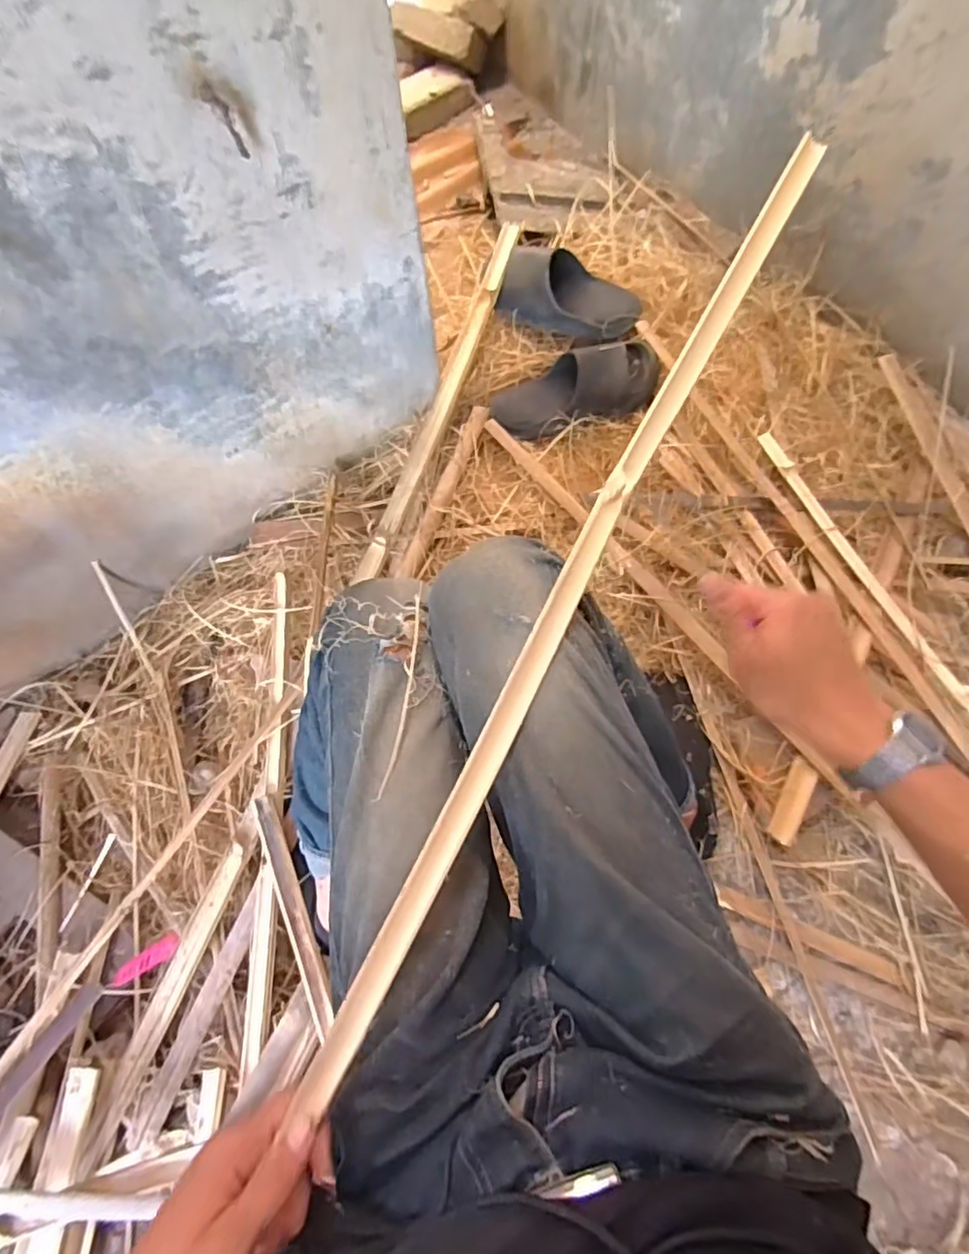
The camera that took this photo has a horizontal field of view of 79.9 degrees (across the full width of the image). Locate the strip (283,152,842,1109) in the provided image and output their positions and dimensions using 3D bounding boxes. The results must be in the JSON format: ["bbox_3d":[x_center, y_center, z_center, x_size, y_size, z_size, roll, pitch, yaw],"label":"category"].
[{"bbox_3d":[0.089,-0.070,0.441,0.028,0.007,0.835,31,78,-6],"label":"strip"}]

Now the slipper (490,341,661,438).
[{"bbox_3d":[0.139,-0.390,0.947,0.268,0.076,0.121,-12,69,19],"label":"slipper"}]

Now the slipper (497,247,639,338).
[{"bbox_3d":[0.146,-0.554,0.975,0.229,0.099,0.107,19,71,8],"label":"slipper"}]

